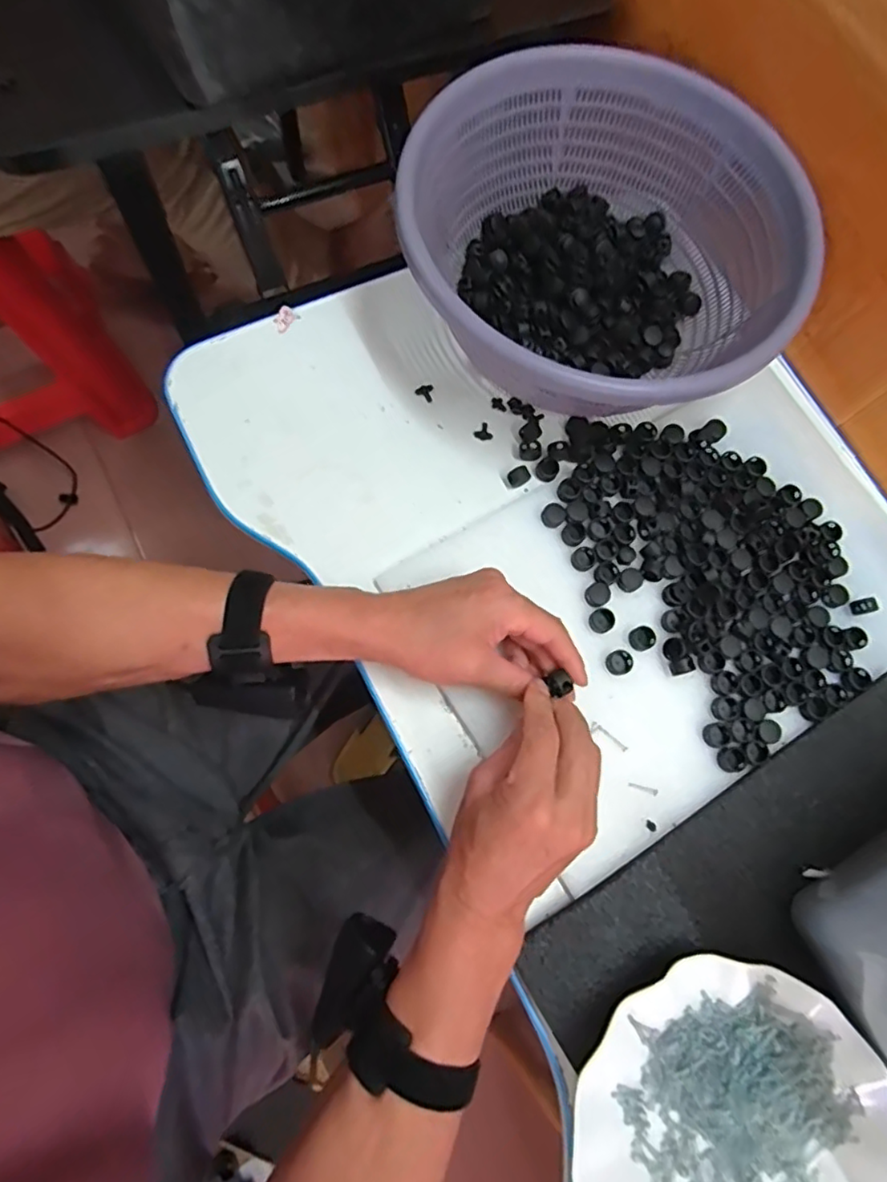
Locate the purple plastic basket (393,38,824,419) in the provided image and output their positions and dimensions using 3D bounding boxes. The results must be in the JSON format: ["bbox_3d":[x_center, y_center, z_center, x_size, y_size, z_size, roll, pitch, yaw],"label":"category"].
[{"bbox_3d":[0.117,-0.259,0.463,0.284,0.098,0.260,22,76,4],"label":"purple plastic basket"}]

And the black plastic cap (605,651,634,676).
[{"bbox_3d":[0.125,0.051,0.431,0.018,0.007,0.017,0,76,-2],"label":"black plastic cap"}]

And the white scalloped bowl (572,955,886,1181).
[{"bbox_3d":[0.163,0.311,0.347,0.177,0.033,0.178,0,76,-2],"label":"white scalloped bowl"}]

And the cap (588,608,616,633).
[{"bbox_3d":[0.114,0.021,0.438,0.017,0.005,0.017,0,76,-2],"label":"cap"}]

